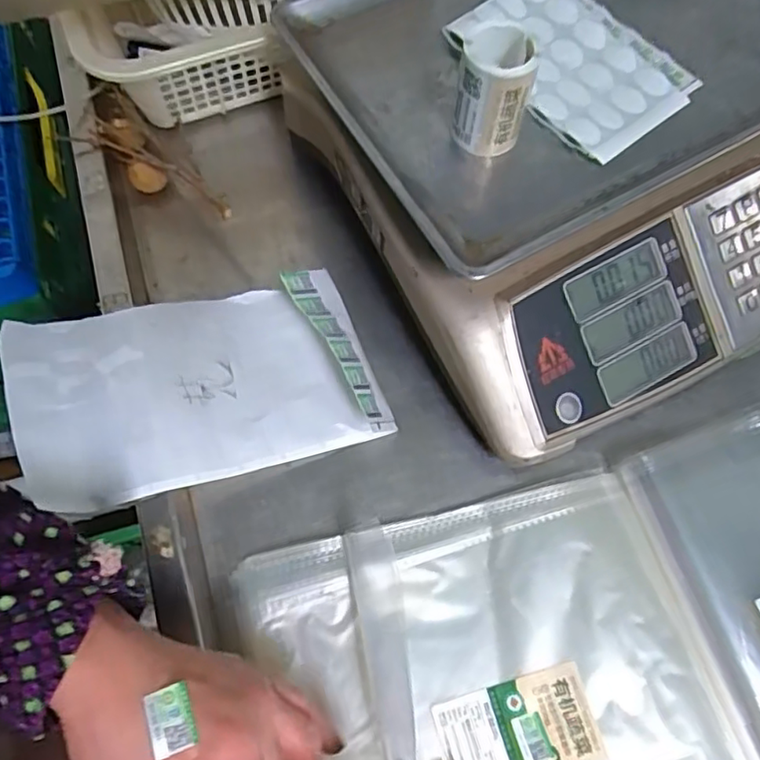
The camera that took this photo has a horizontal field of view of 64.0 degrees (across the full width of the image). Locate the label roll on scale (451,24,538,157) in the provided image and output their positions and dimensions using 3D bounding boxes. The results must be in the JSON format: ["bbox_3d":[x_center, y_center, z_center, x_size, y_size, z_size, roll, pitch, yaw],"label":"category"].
[{"bbox_3d":[0.066,-0.169,0.358,0.040,0.056,0.045,5,69,1],"label":"label roll on scale"}]

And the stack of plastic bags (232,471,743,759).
[{"bbox_3d":[0.070,0.212,0.344,0.251,0.017,0.279,-15,70,-7],"label":"stack of plastic bags"}]

